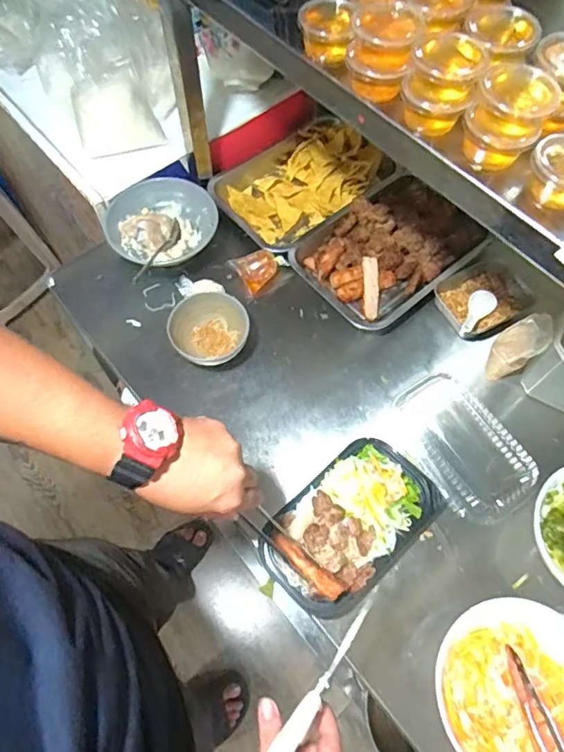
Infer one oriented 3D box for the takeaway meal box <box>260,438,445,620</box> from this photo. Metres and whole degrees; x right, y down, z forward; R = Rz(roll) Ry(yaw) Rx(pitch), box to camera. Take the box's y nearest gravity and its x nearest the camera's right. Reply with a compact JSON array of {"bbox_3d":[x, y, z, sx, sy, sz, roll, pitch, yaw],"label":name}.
[{"bbox_3d":[0.086,0.188,0.646,0.217,0.062,0.140,-40,70,-17],"label":"takeaway meal box"}]

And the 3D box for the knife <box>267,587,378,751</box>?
[{"bbox_3d":[0.031,0.295,0.475,0.018,0.021,0.225,34,54,16],"label":"knife"}]

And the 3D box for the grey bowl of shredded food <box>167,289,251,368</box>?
[{"bbox_3d":[-0.104,-0.062,0.765,0.110,0.059,0.111,0,64,0],"label":"grey bowl of shredded food"}]

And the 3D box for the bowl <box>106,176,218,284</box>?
[{"bbox_3d":[-0.193,-0.237,0.844,0.178,0.066,0.162,-28,67,-13],"label":"bowl"}]

